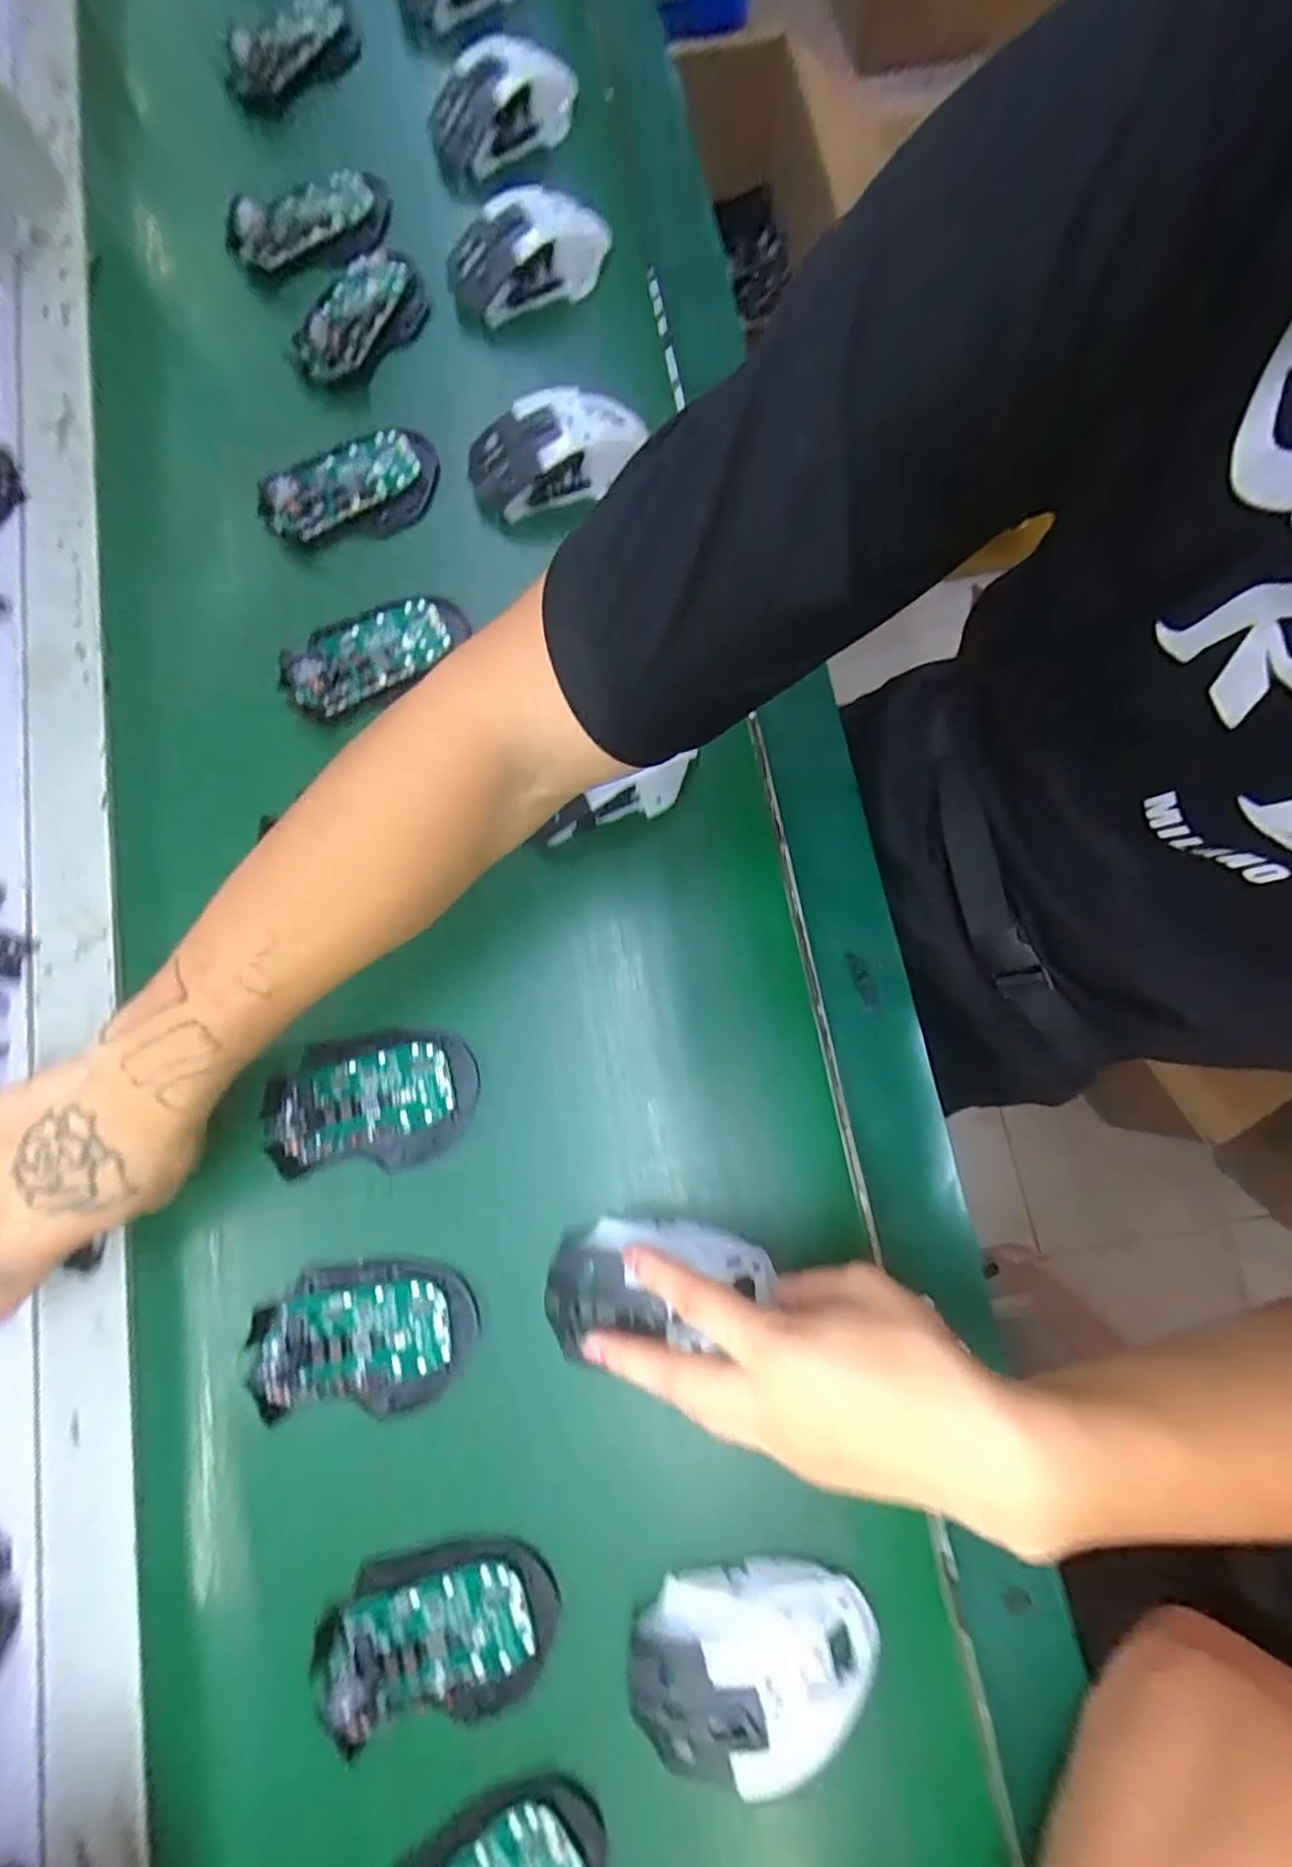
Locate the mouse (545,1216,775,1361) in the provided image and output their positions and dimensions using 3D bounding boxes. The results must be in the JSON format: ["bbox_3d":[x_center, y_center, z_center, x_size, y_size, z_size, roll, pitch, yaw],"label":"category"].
[{"bbox_3d":[0.006,0.175,0.328,0.113,0.041,0.060,-10,79,-4],"label":"mouse"}]

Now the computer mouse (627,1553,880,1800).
[{"bbox_3d":[0.050,0.340,0.302,0.116,0.036,0.065,-8,79,-1],"label":"computer mouse"}]

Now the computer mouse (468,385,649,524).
[{"bbox_3d":[-0.057,-0.306,0.412,0.110,0.041,0.054,-14,79,-2],"label":"computer mouse"}]

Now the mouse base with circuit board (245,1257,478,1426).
[{"bbox_3d":[-0.149,0.211,0.337,0.114,0.020,0.070,-4,79,0],"label":"mouse base with circuit board"}]

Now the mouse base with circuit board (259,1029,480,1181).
[{"bbox_3d":[-0.152,0.091,0.356,0.112,0.025,0.071,-6,79,-1],"label":"mouse base with circuit board"}]

